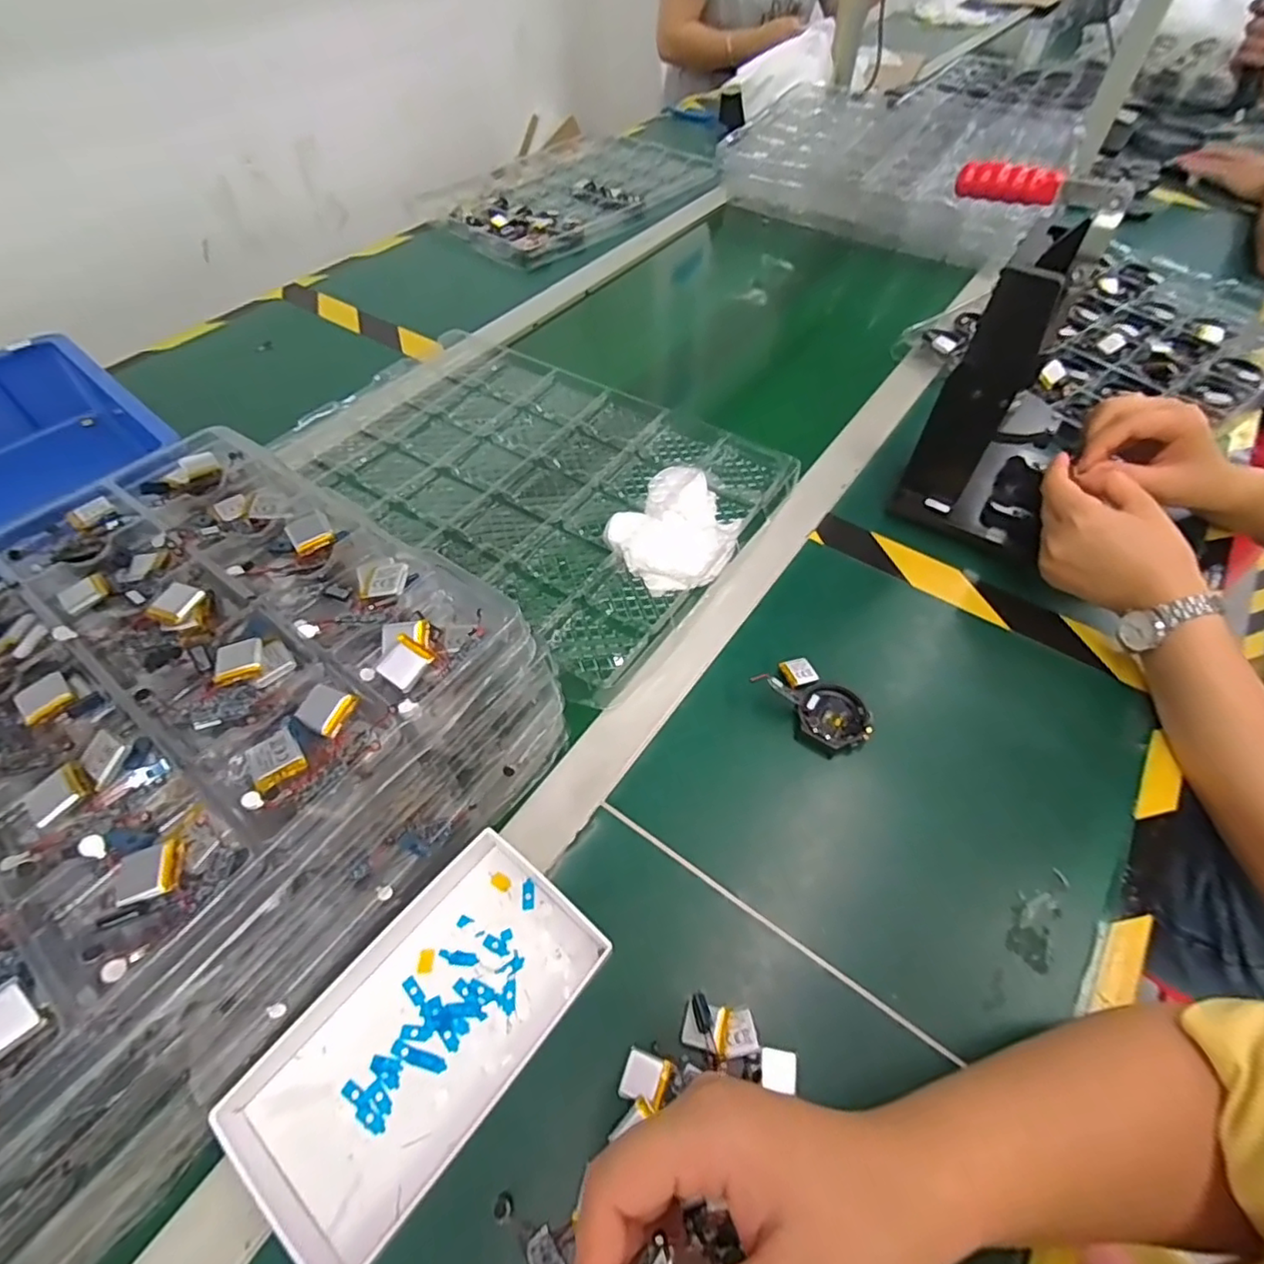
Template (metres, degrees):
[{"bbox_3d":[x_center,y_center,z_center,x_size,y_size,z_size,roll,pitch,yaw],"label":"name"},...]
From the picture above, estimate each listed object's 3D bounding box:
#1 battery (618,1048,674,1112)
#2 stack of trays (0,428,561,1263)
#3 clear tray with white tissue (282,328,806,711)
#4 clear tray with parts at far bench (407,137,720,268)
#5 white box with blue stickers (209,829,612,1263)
[{"bbox_3d":[0.007,0.225,0.307,0.022,0.006,0.020,17,56,12],"label":"battery"},{"bbox_3d":[-0.294,0.099,0.313,0.303,0.148,0.418,32,60,21],"label":"stack of trays"},{"bbox_3d":[-0.089,-0.156,0.572,0.437,0.025,0.292,37,64,24],"label":"clear tray with white tissue"},{"bbox_3d":[-0.109,-0.726,0.992,0.289,0.028,0.462,35,62,23],"label":"clear tray with parts at far bench"},{"bbox_3d":[-0.106,0.201,0.314,0.101,0.028,0.176,35,61,23],"label":"white box with blue stickers"}]

